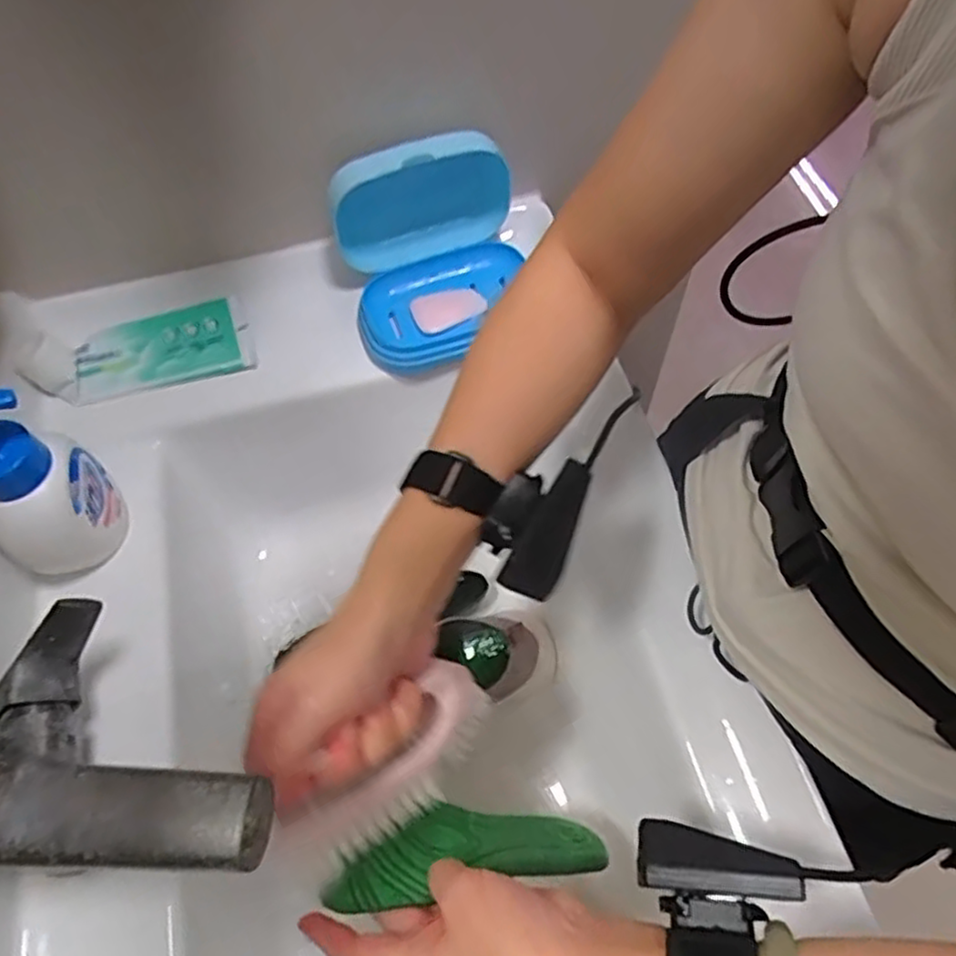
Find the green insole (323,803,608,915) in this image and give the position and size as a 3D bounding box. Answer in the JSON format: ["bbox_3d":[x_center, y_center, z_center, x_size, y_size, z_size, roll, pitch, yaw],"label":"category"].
[{"bbox_3d":[0.000,0.210,0.392,0.161,0.036,0.042,6,59,-25],"label":"green insole"}]

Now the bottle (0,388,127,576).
[{"bbox_3d":[-0.288,0.001,0.436,0.064,0.146,0.076,40,70,21],"label":"bottle"}]

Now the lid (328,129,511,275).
[{"bbox_3d":[-0.046,-0.223,0.555,0.145,0.103,0.033,-22,63,-9],"label":"lid"}]

